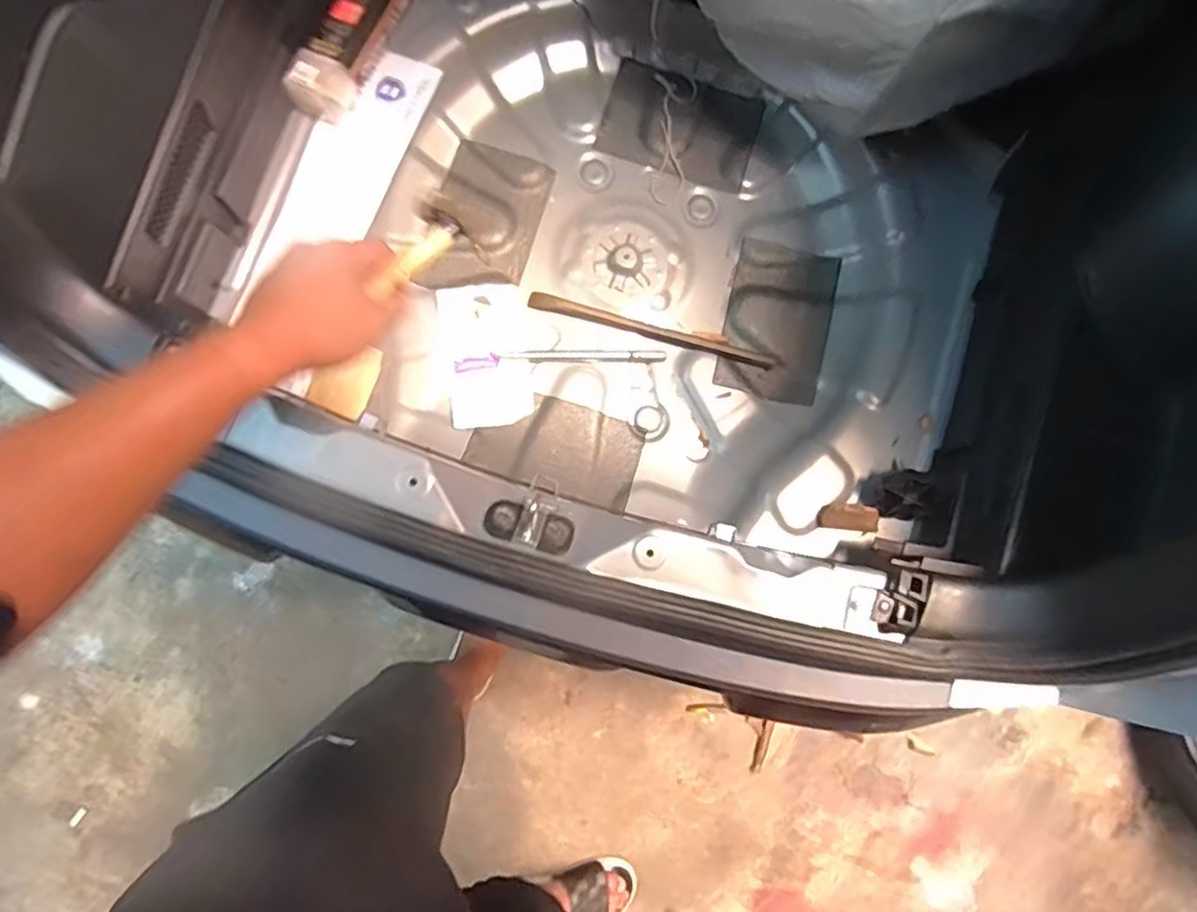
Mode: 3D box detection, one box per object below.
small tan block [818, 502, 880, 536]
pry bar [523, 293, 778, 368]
[{"bbox_3d":[0.328,0.080,0.862,0.074,0.013,0.036,12,84,1],"label":"small tan block"},{"bbox_3d":[0.076,-0.184,0.958,0.356,0.019,0.026,15,84,1],"label":"pry bar"}]

